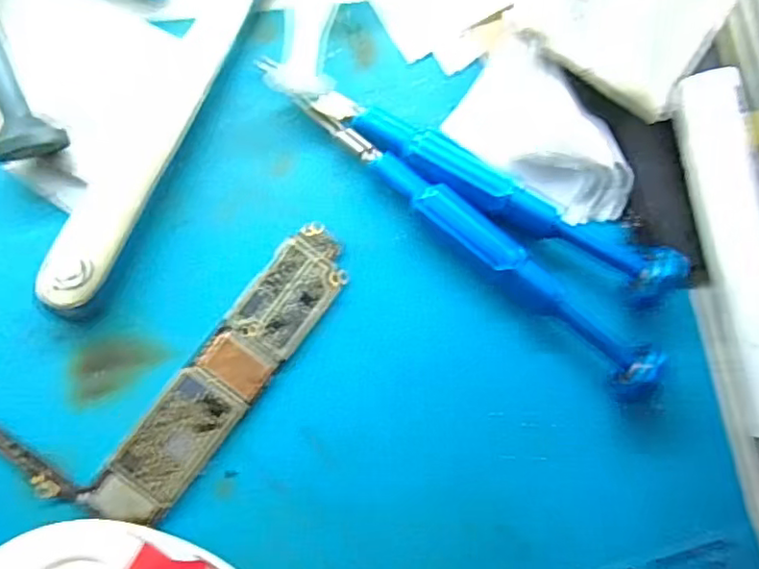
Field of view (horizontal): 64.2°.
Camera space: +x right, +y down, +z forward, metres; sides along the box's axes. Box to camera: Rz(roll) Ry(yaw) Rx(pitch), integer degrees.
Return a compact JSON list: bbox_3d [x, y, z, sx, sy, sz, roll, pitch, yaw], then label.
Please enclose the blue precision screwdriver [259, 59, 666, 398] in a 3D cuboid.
[{"bbox_3d":[0.024,-0.012,0.158,0.131,0.012,0.013,36,77,-3],"label":"blue precision screwdriver"}]

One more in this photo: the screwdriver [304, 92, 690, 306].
[{"bbox_3d":[0.032,-0.023,0.161,0.108,0.009,0.014,25,78,-6],"label":"screwdriver"}]

